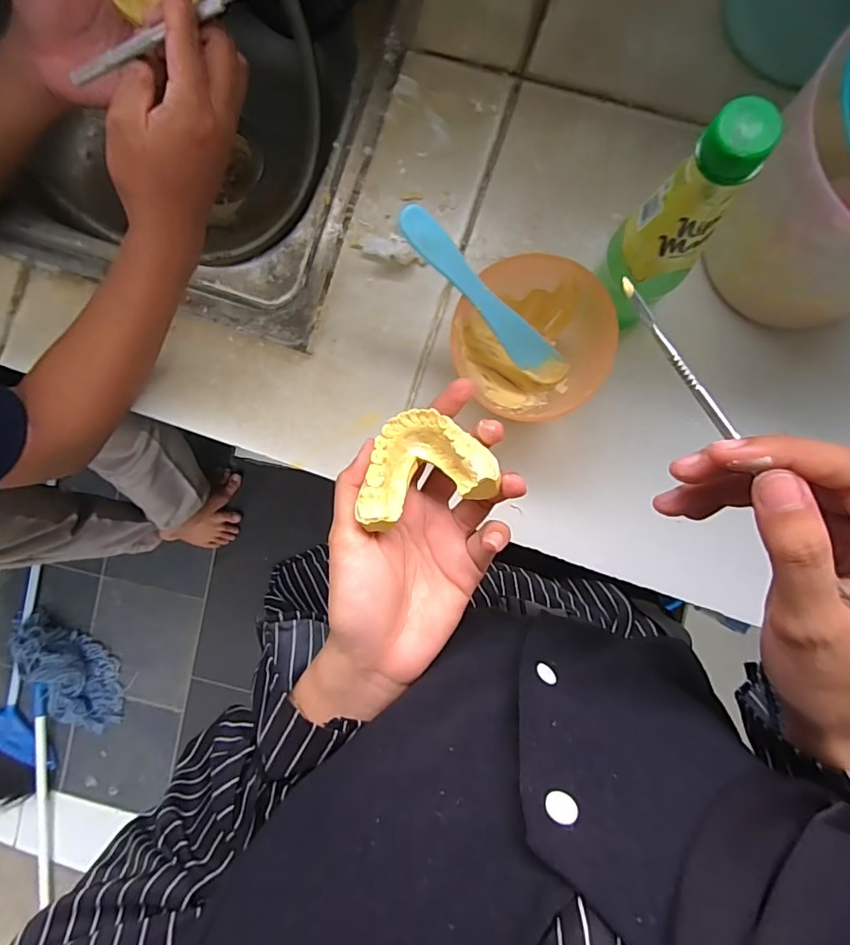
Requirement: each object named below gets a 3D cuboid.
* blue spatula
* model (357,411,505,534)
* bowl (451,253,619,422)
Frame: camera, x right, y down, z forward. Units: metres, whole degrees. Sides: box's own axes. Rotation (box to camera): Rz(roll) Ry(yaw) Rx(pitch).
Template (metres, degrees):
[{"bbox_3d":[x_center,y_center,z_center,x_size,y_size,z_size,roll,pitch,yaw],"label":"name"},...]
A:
[{"bbox_3d":[0.049,-0.125,0.384,0.178,0.005,0.028,38,93,-28],"label":"blue spatula"},{"bbox_3d":[0.000,-0.004,0.261,0.066,0.023,0.051,-20,66,8],"label":"model"},{"bbox_3d":[0.088,-0.103,0.416,0.119,0.078,0.120,0,90,5],"label":"bowl"}]

